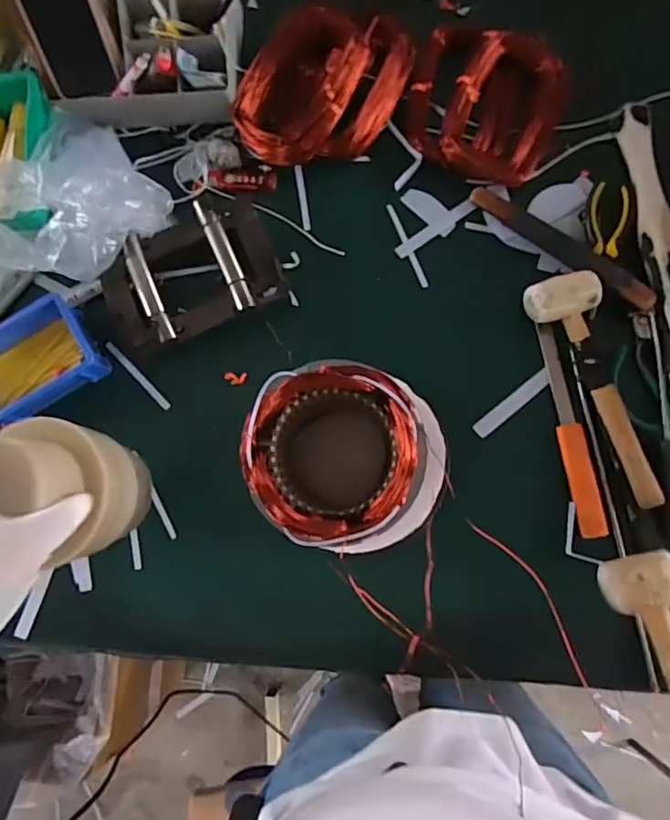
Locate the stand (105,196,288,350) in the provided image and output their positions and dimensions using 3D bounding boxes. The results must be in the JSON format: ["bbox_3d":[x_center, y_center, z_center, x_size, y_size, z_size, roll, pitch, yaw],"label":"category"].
[{"bbox_3d":[-0.164,-0.155,0.615,0.200,0.050,0.142,-20,82,0],"label":"stand"}]

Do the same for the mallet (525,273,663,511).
[{"bbox_3d":[0.266,-0.019,0.563,0.073,0.043,0.247,-13,82,2],"label":"mallet"}]

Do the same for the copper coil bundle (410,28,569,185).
[{"bbox_3d":[0.176,-0.361,0.620,0.172,0.056,0.157,20,84,6],"label":"copper coil bundle"}]

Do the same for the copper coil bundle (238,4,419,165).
[{"bbox_3d":[-0.013,-0.381,0.629,0.162,0.059,0.197,27,85,6],"label":"copper coil bundle"}]

